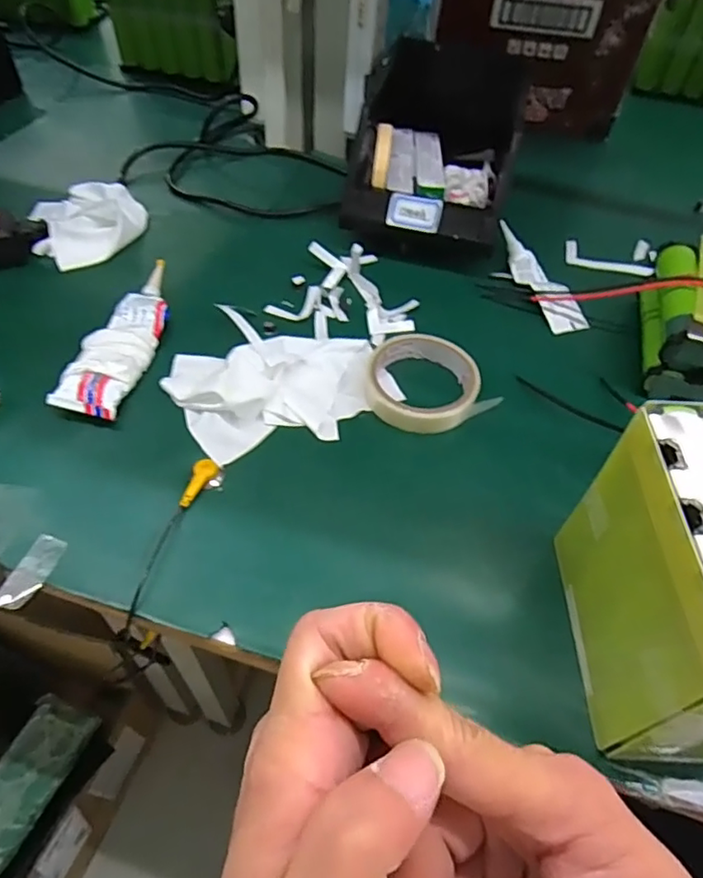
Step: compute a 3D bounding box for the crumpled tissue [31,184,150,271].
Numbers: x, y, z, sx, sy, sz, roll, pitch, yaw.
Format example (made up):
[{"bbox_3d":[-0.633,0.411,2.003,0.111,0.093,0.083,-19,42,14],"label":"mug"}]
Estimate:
[{"bbox_3d":[-0.270,-0.228,0.604,0.110,0.027,0.126,-17,56,-16],"label":"crumpled tissue"}]

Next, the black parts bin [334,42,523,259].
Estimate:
[{"bbox_3d":[0.101,-0.334,0.650,0.161,0.107,0.318,12,53,6],"label":"black parts bin"}]

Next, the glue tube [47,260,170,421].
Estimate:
[{"bbox_3d":[-0.189,-0.085,0.495,0.052,0.025,0.169,10,53,4],"label":"glue tube"}]

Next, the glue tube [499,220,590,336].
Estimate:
[{"bbox_3d":[0.186,-0.164,0.588,0.039,0.022,0.142,-14,55,-13],"label":"glue tube"}]

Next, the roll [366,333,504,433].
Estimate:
[{"bbox_3d":[0.060,-0.051,0.488,0.094,0.023,0.093,2,53,-2],"label":"roll"}]

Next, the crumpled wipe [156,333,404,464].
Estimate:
[{"bbox_3d":[-0.056,-0.052,0.476,0.181,0.033,0.120,-14,55,-14],"label":"crumpled wipe"}]

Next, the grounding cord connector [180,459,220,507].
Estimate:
[{"bbox_3d":[-0.111,0.032,0.425,0.016,0.010,0.043,17,54,9],"label":"grounding cord connector"}]

